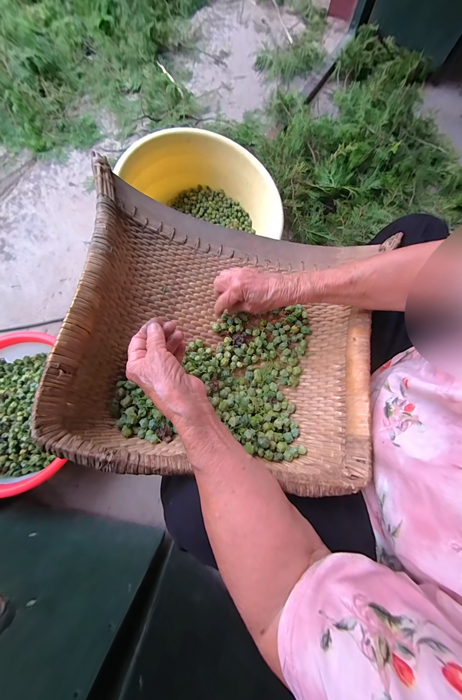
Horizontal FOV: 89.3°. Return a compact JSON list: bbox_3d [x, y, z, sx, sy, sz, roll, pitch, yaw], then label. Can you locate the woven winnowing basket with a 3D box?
[{"bbox_3d":[-0.003,-0.050,0.348,0.407,0.166,0.400,8,76,3],"label":"woven winnowing basket"}]

